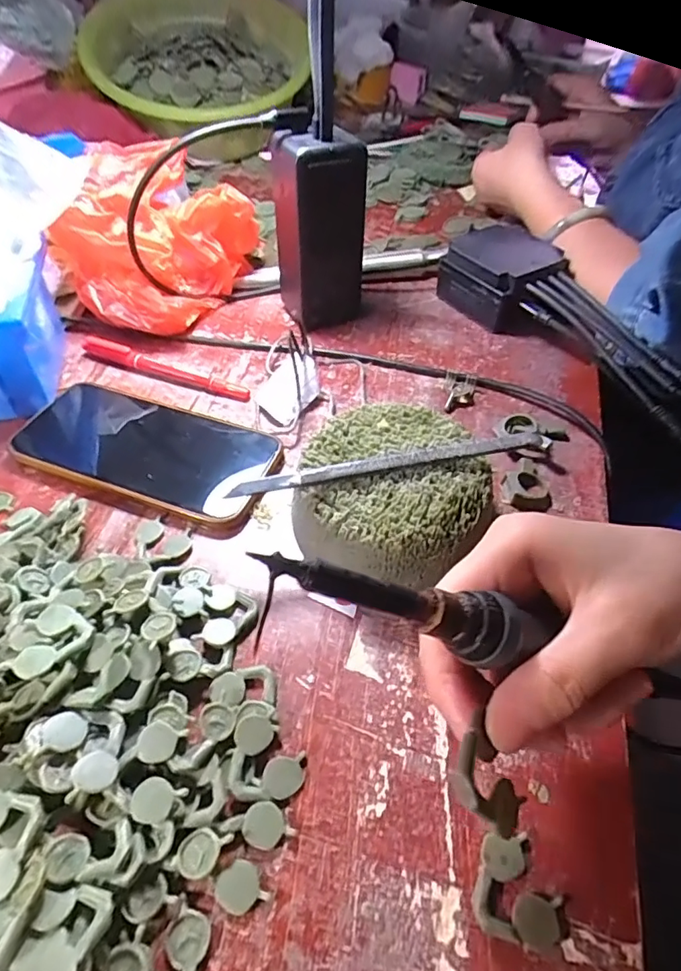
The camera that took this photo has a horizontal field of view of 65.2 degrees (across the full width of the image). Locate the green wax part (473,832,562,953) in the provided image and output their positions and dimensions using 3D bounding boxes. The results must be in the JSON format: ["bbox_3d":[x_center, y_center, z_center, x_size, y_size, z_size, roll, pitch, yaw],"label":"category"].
[{"bbox_3d":[0.065,0.146,0.194,0.030,0.005,0.032,13,50,11],"label":"green wax part"}]

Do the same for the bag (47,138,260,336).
[{"bbox_3d":[-0.146,-0.197,0.428,0.110,0.103,0.140,23,52,18],"label":"bag"}]

